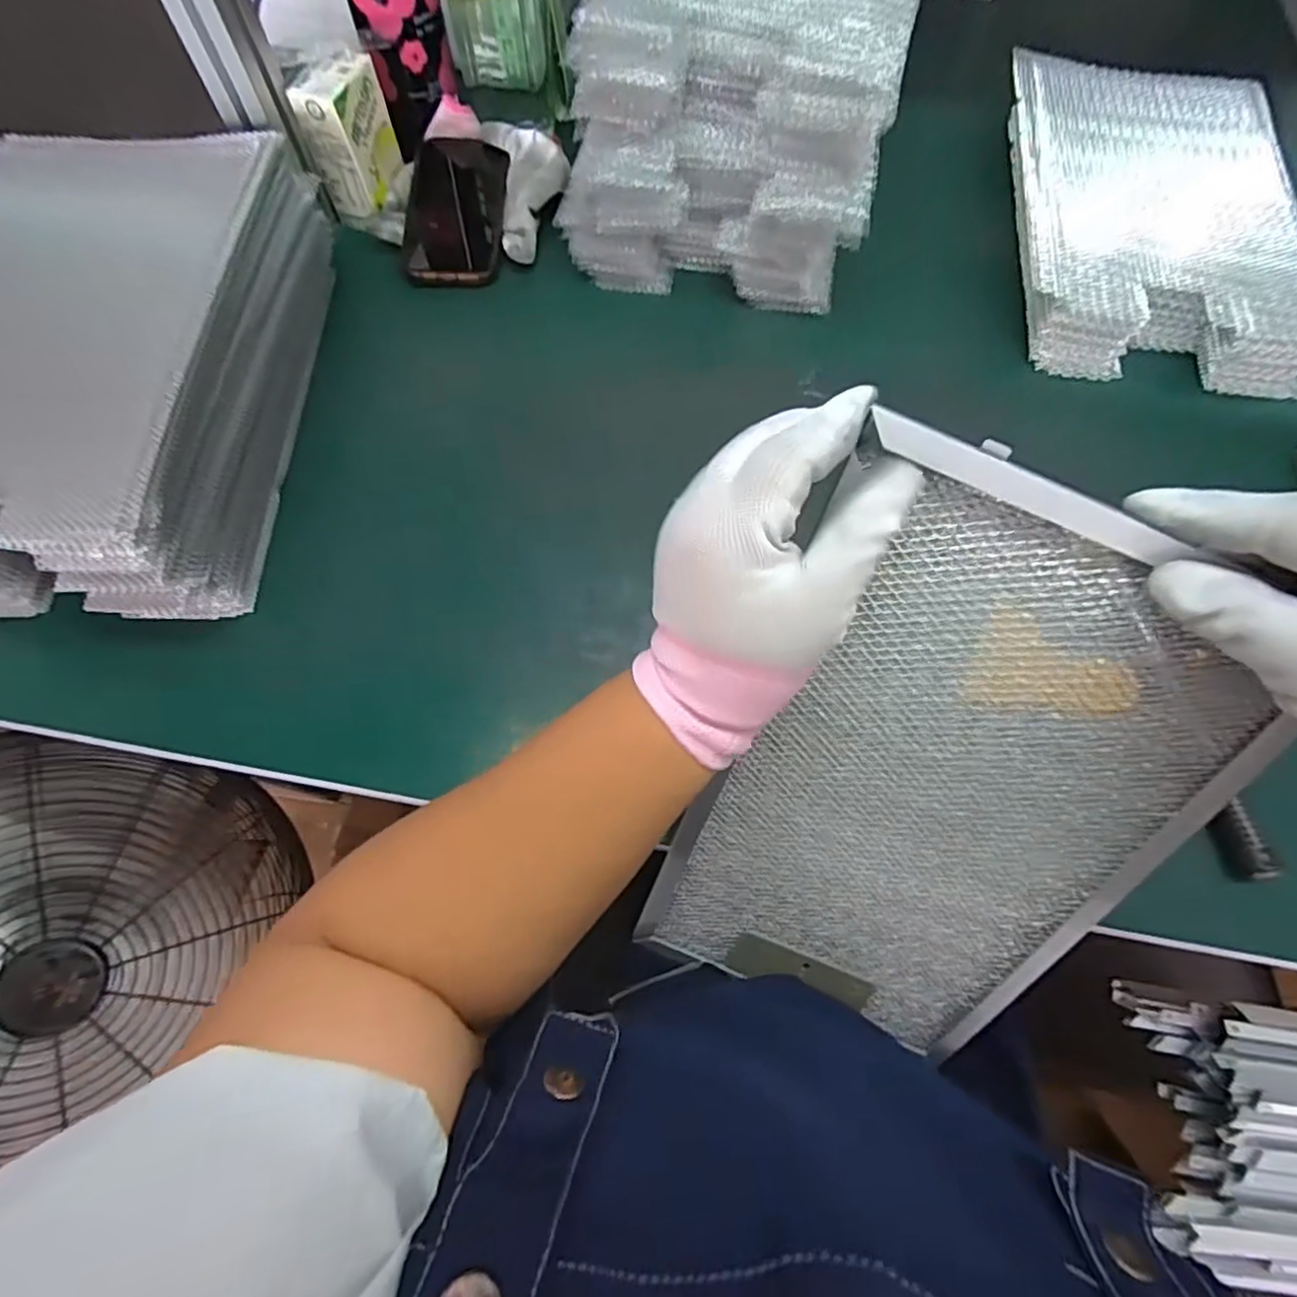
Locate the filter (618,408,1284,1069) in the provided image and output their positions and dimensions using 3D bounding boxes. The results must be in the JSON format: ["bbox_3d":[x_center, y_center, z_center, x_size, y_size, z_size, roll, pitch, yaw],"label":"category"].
[{"bbox_3d":[0.132,0.083,0.328,0.191,0.334,0.013,21,35,5],"label":"filter"}]

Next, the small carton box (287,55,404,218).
[{"bbox_3d":[-0.247,-0.430,0.553,0.048,0.087,0.070,16,68,6],"label":"small carton box"}]

